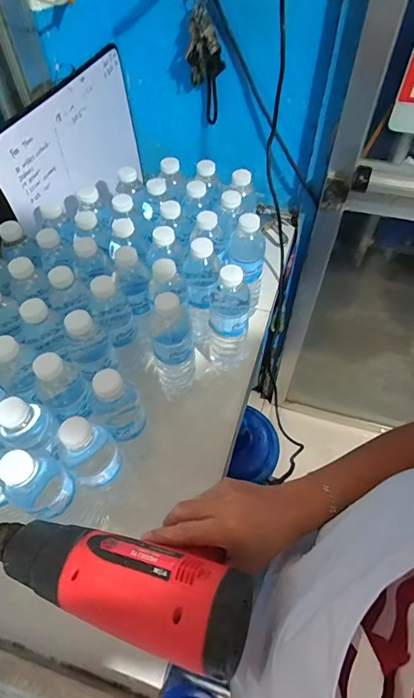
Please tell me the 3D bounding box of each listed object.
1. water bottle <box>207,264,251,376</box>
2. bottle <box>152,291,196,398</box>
[{"bbox_3d":[0.031,-0.040,0.598,0.068,0.212,0.058,6,55,5],"label":"water bottle"},{"bbox_3d":[-0.049,0.000,0.565,0.056,0.211,0.052,0,55,1],"label":"bottle"}]

